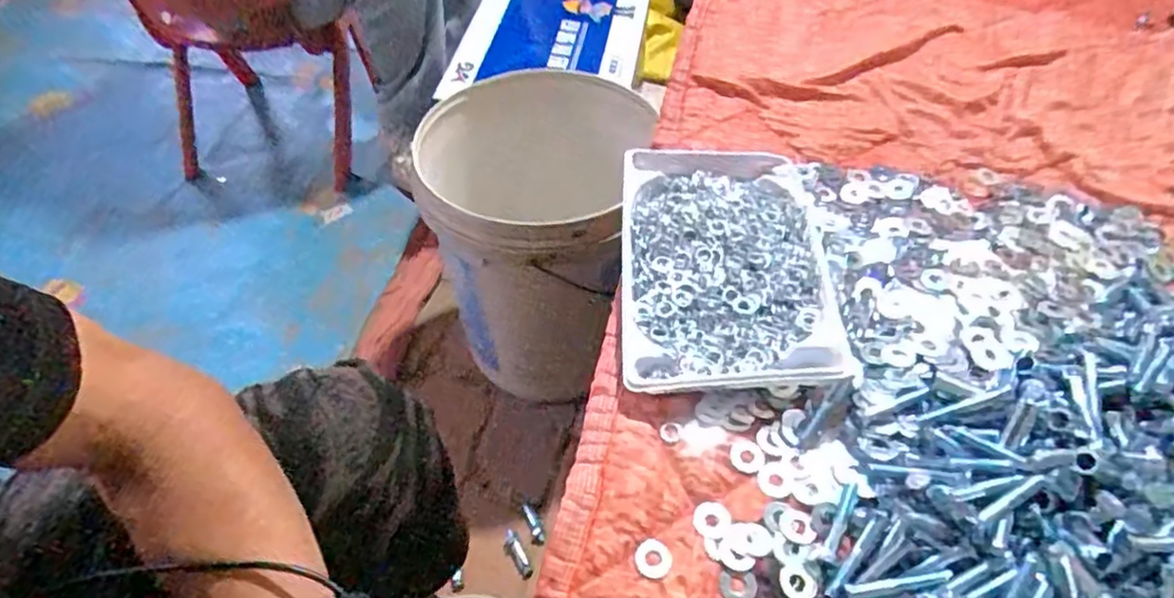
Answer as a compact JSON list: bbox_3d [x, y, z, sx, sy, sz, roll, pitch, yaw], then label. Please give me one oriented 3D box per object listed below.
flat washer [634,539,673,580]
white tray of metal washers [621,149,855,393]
[{"bbox_3d":[0.040,0.154,0.414,0.022,0.004,0.022,-1,52,1],"label":"flat washer"},{"bbox_3d":[0.107,-0.031,0.550,0.157,0.035,0.240,1,52,2],"label":"white tray of metal washers"}]

